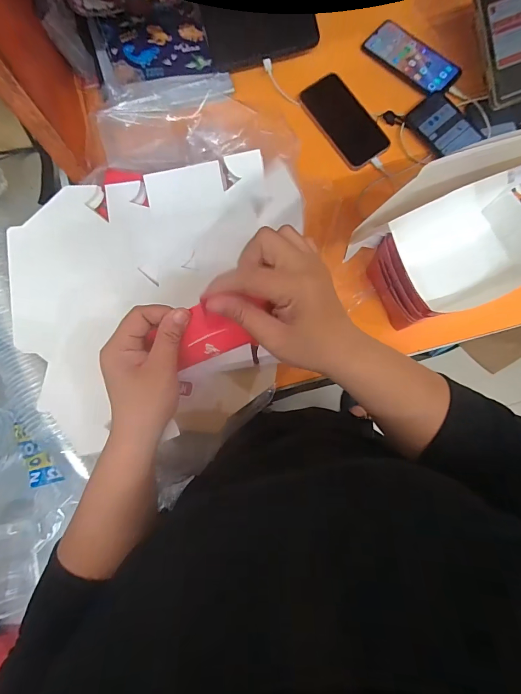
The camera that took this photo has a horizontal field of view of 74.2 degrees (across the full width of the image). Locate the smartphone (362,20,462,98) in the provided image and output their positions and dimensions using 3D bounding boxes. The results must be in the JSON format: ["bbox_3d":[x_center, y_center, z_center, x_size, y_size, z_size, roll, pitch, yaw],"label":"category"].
[{"bbox_3d":[0.261,-0.497,0.591,0.163,0.004,0.090,43,85,6],"label":"smartphone"}]

